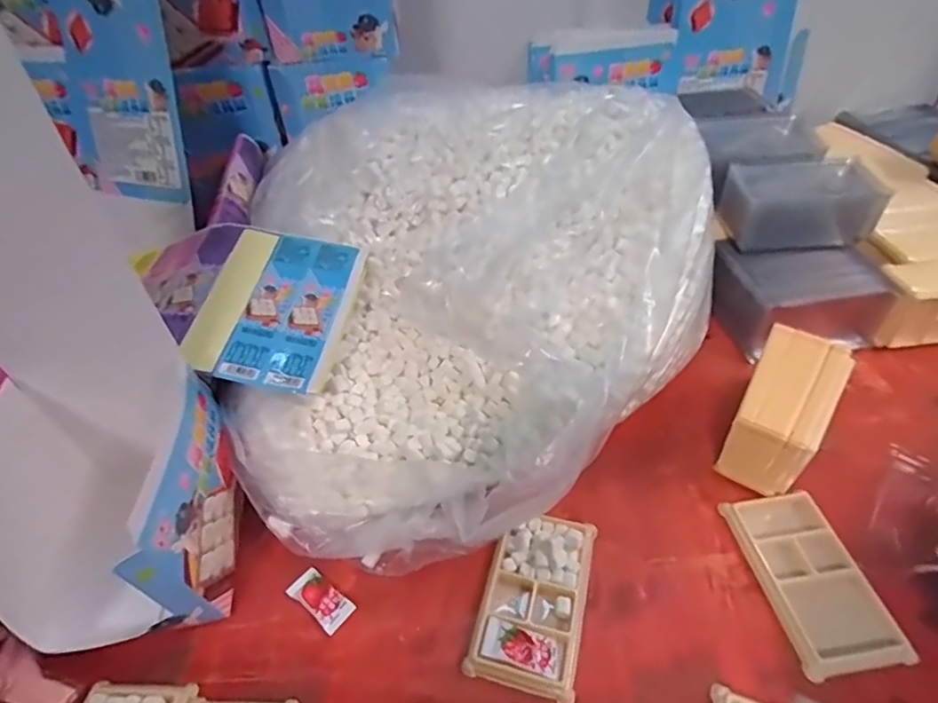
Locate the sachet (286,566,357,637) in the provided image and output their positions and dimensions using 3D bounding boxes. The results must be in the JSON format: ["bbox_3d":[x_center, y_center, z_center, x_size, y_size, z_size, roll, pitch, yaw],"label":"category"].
[{"bbox_3d":[-0.121,0.201,0.441,0.057,0.008,0.027,28,53,29],"label":"sachet"}]

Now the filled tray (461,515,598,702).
[{"bbox_3d":[0.052,0.191,0.429,0.076,0.018,0.131,9,46,15],"label":"filled tray"}]

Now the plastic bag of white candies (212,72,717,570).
[{"bbox_3d":[-0.026,-0.066,0.563,0.443,0.208,0.518,30,54,31],"label":"plastic bag of white candies"}]

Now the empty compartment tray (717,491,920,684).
[{"bbox_3d":[0.268,0.177,0.427,0.075,0.012,0.133,-9,44,-3],"label":"empty compartment tray"}]

